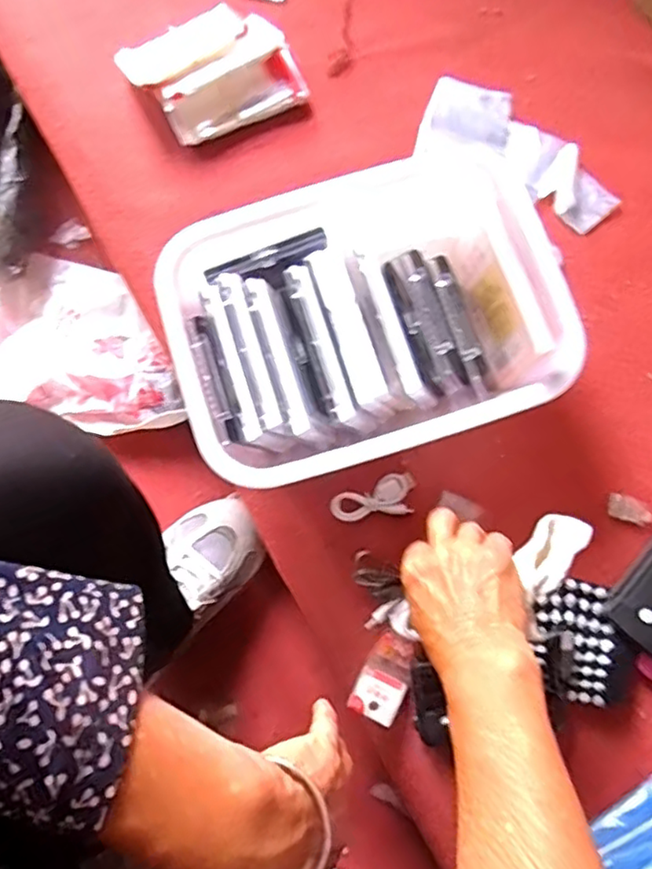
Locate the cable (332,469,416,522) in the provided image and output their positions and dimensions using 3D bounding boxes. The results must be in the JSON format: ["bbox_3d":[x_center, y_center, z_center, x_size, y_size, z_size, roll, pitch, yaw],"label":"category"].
[{"bbox_3d":[0.038,0.051,0.502,0.068,0.010,0.031,-9,79,-1],"label":"cable"}]

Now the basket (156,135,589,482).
[{"bbox_3d":[0.030,-0.087,0.496,0.290,0.081,0.215,-18,79,-3],"label":"basket"}]

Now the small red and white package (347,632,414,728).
[{"bbox_3d":[0.046,0.188,0.485,0.037,0.007,0.063,27,80,6],"label":"small red and white package"}]

